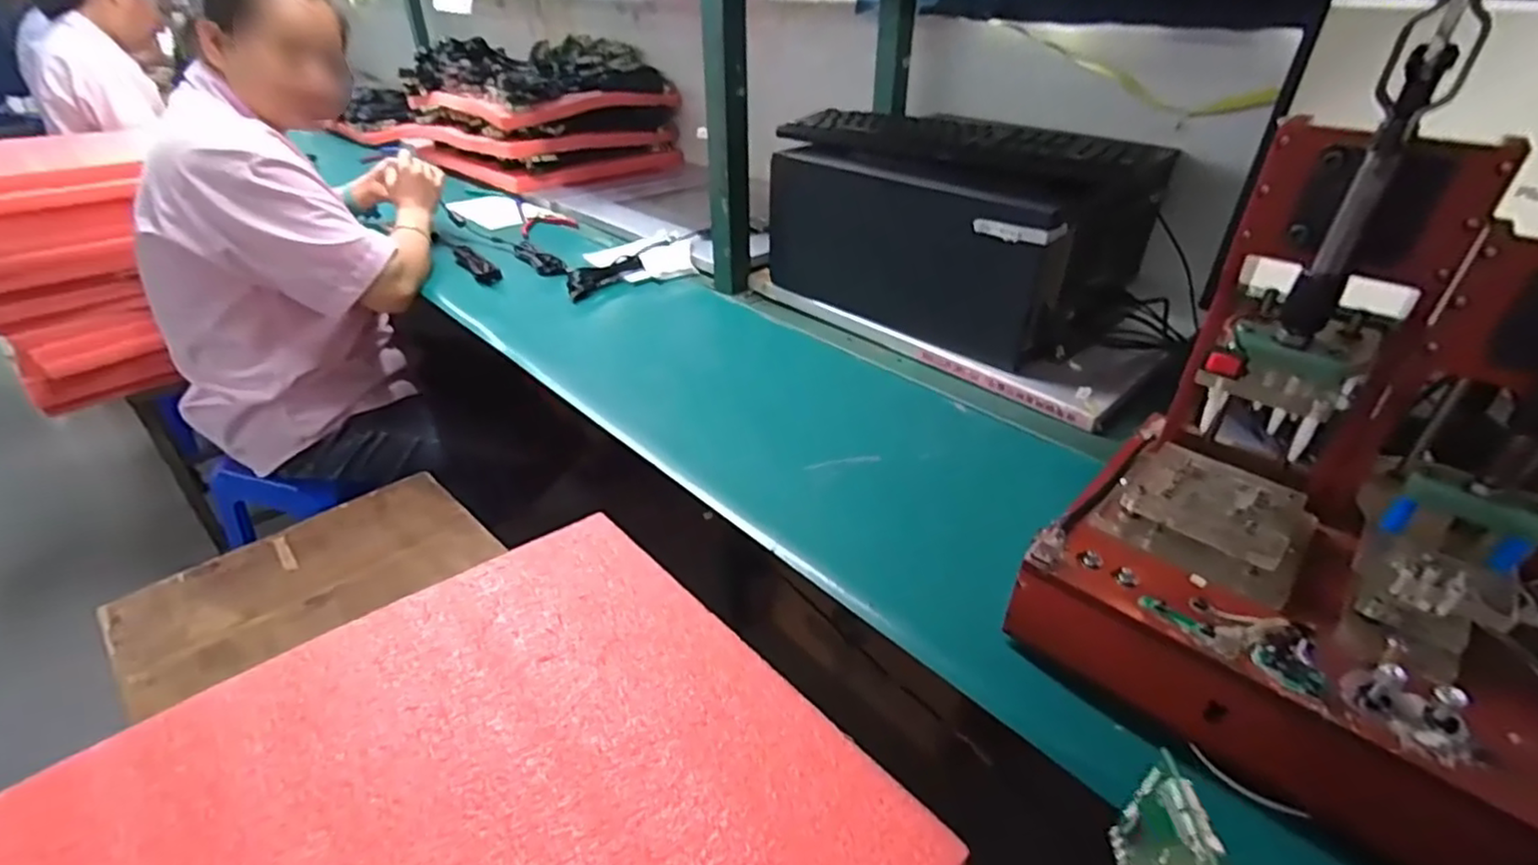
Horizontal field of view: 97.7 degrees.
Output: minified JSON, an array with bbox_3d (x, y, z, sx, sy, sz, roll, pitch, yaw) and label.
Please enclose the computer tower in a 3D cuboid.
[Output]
[{"bbox_3d":[0.238,-0.268,0.872,0.383,0.204,0.275,29,42,35],"label":"computer tower"}]

